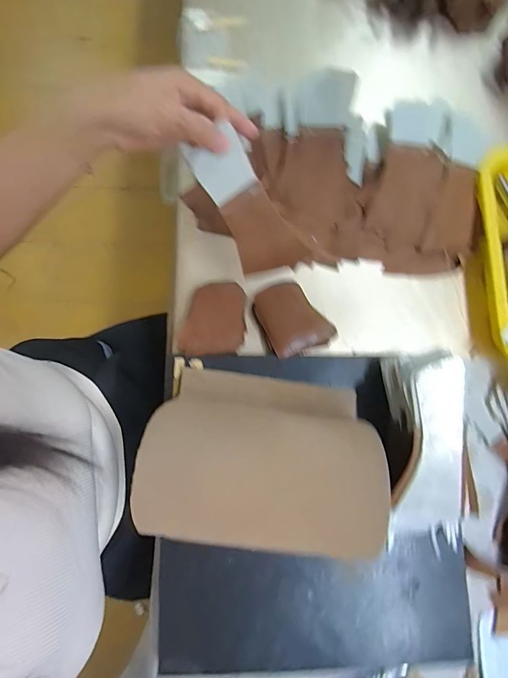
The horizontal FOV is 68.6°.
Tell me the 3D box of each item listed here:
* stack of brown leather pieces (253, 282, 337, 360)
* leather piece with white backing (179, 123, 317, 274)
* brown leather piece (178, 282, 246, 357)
[{"bbox_3d":[0.044,-0.024,0.428,0.071,0.021,0.080,-23,81,-4],"label":"stack of brown leather pieces"},{"bbox_3d":[0.000,-0.121,0.358,0.067,0.138,0.004,-23,37,9],"label":"leather piece with white backing"},{"bbox_3d":[-0.043,-0.022,0.420,0.066,0.004,0.086,10,80,2],"label":"brown leather piece"}]

